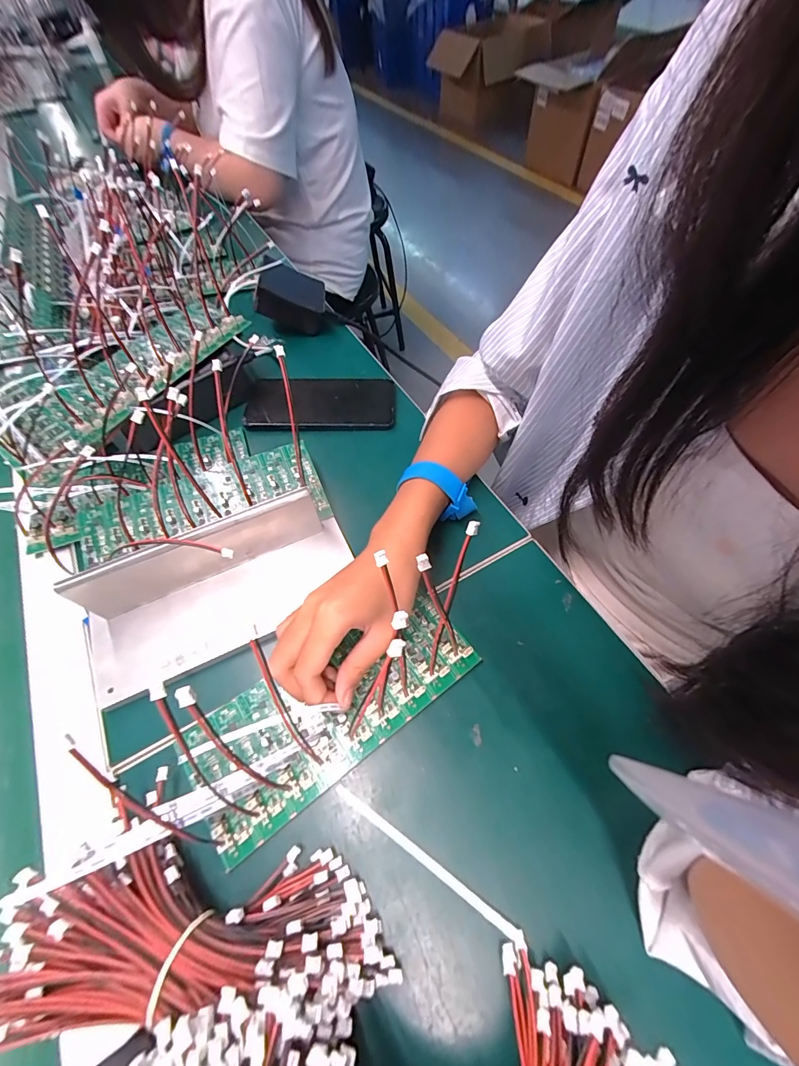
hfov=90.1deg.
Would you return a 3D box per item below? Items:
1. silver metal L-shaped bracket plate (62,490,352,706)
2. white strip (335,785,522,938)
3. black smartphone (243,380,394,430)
[{"bbox_3d":[-0.132,0.043,0.290,0.199,0.063,0.073,-24,62,-13],"label":"silver metal L-shaped bracket plate"},{"bbox_3d":[0.012,0.189,0.234,0.121,0.008,0.006,28,64,18],"label":"white strip"},{"bbox_3d":[-0.083,-0.140,0.425,0.152,0.007,0.067,-1,59,2],"label":"black smartphone"}]

